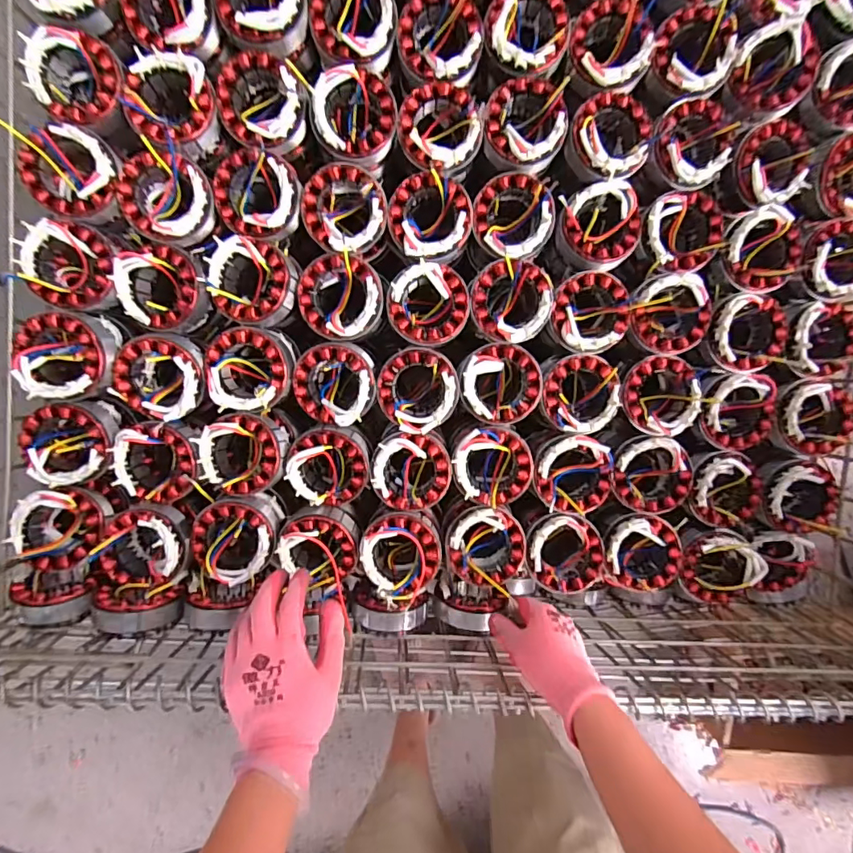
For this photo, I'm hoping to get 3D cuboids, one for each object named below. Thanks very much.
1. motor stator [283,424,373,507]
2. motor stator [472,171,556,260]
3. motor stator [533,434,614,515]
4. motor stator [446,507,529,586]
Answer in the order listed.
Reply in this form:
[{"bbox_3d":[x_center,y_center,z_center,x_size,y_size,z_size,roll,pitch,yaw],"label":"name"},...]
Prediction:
[{"bbox_3d":[-0.105,0.042,0.530,0.086,0.045,0.088,0,95,-4],"label":"motor stator"},{"bbox_3d":[0.092,-0.225,0.522,0.085,0.044,0.088,0,95,-4],"label":"motor stator"},{"bbox_3d":[0.163,0.052,0.539,0.086,0.039,0.085,0,95,-4],"label":"motor stator"},{"bbox_3d":[0.064,0.132,0.538,0.086,0.034,0.084,0,94,-3],"label":"motor stator"}]

